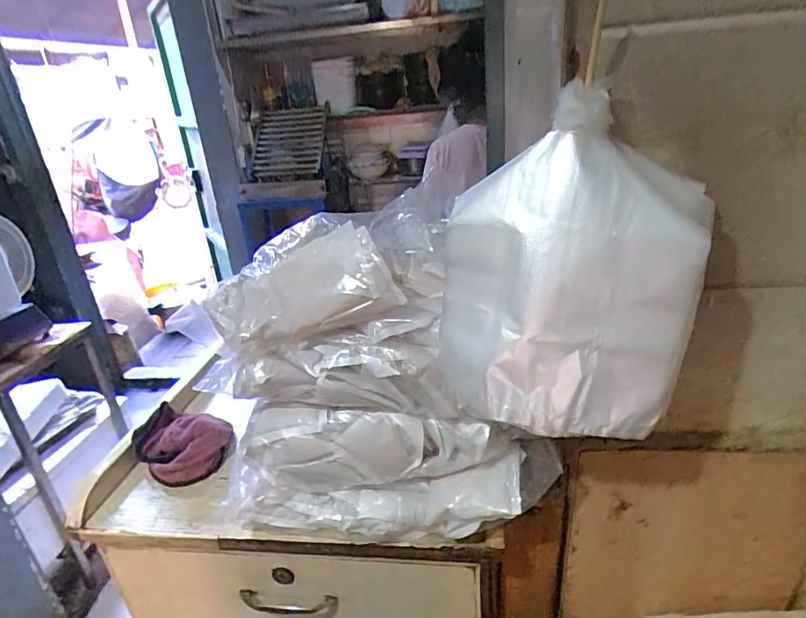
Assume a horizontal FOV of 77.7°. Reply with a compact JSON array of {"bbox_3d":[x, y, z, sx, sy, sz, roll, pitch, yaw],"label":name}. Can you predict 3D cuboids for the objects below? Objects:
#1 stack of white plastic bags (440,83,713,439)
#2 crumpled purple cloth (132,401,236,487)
[{"bbox_3d":[0.126,-0.027,0.395,0.183,0.222,0.125,-8,24,-6],"label":"stack of white plastic bags"},{"bbox_3d":[-0.307,0.181,0.689,0.156,0.054,0.108,6,27,24],"label":"crumpled purple cloth"}]

